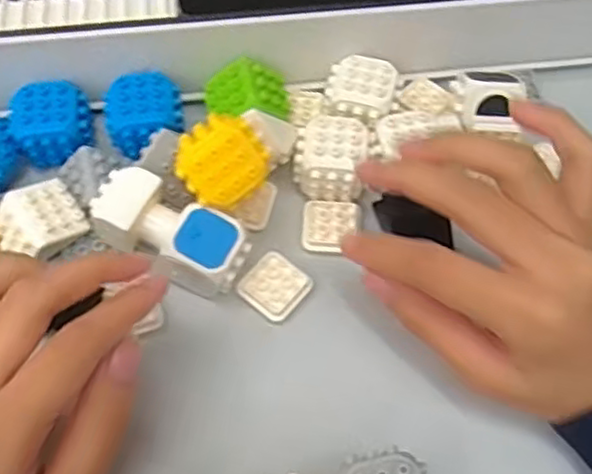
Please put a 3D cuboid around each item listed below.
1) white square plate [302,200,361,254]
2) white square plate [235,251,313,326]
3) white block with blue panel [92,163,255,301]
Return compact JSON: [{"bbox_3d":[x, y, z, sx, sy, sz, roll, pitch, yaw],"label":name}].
[{"bbox_3d":[0.017,-0.005,0.331,0.027,0.004,0.026,4,62,0],"label":"white square plate"},{"bbox_3d":[-0.010,0.023,0.316,0.028,0.004,0.029,37,67,16],"label":"white square plate"},{"bbox_3d":[-0.058,0.001,0.308,0.069,0.028,0.036,30,65,-1],"label":"white block with blue panel"}]

